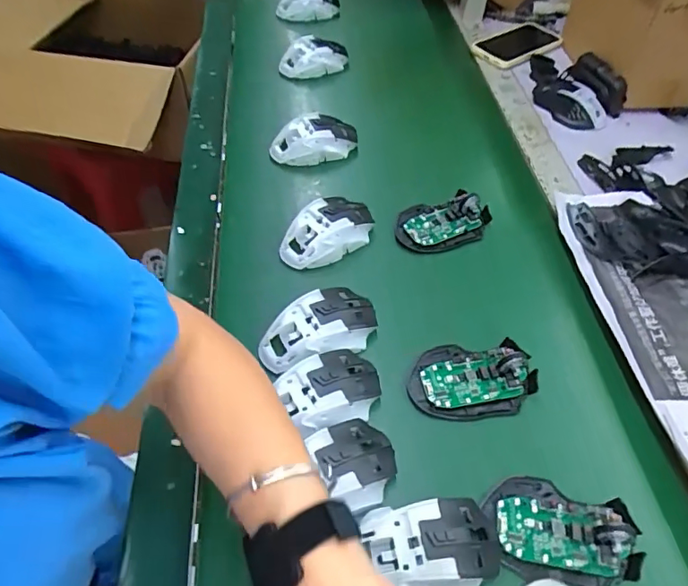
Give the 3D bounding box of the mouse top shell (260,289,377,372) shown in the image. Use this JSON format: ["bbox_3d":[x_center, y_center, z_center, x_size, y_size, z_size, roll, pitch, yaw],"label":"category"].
[{"bbox_3d":[-0.022,0.038,0.487,0.114,0.036,0.064,-33,60,-26],"label":"mouse top shell"}]

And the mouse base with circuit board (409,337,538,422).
[{"bbox_3d":[0.117,0.077,0.467,0.113,0.021,0.071,0,51,-3],"label":"mouse base with circuit board"}]

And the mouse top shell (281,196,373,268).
[{"bbox_3d":[-0.016,-0.068,0.576,0.118,0.040,0.063,-33,60,-25],"label":"mouse top shell"}]

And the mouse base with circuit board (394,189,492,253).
[{"bbox_3d":[0.118,-0.083,0.596,0.112,0.031,0.066,-12,53,-12],"label":"mouse base with circuit board"}]

